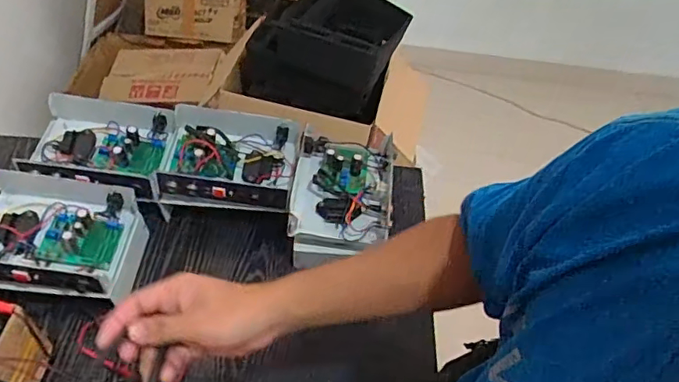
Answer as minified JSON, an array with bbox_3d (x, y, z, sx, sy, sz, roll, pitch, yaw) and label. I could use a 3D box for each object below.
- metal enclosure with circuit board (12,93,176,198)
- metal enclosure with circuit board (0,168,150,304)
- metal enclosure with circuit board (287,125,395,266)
[{"bbox_3d":[-0.374,-0.071,0.851,0.213,0.059,0.175,2,52,-4],"label":"metal enclosure with circuit board"},{"bbox_3d":[-0.404,0.071,0.765,0.216,0.097,0.159,3,52,-3],"label":"metal enclosure with circuit board"},{"bbox_3d":[0.004,0.007,0.856,0.161,0.069,0.208,6,52,0],"label":"metal enclosure with circuit board"}]

